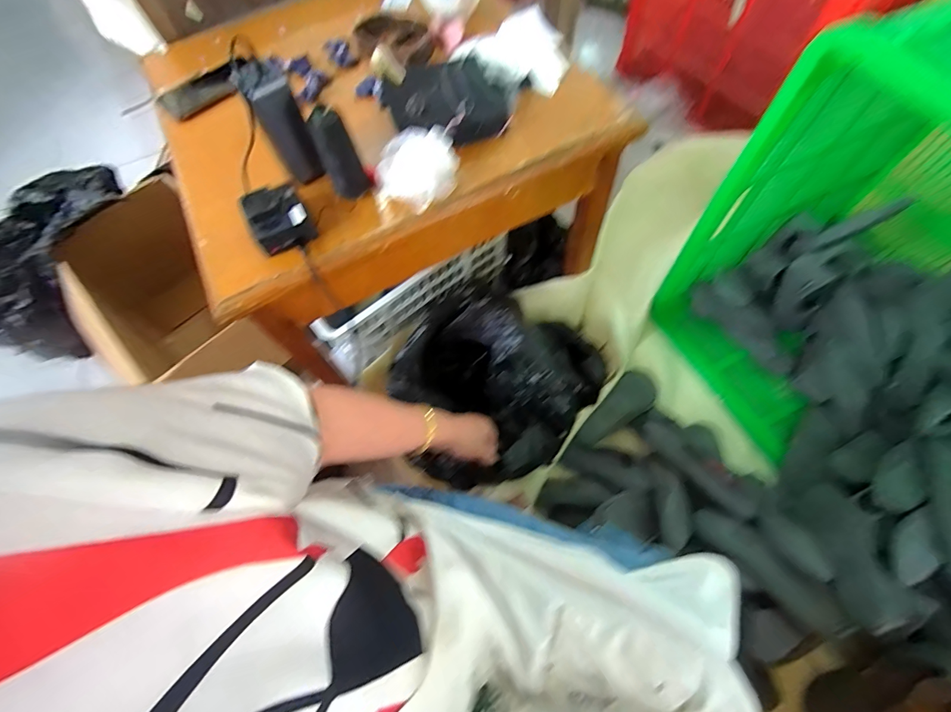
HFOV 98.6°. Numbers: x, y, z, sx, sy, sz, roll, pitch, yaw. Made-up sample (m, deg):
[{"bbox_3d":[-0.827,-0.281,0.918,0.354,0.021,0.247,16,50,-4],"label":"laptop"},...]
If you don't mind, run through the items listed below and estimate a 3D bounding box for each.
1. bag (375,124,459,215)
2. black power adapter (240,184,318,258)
[{"bbox_3d":[-0.073,-0.235,0.512,0.100,0.052,0.084,-8,64,-1],"label":"bag"},{"bbox_3d":[-0.241,-0.171,0.500,0.070,0.043,0.075,-27,66,-9],"label":"black power adapter"}]

